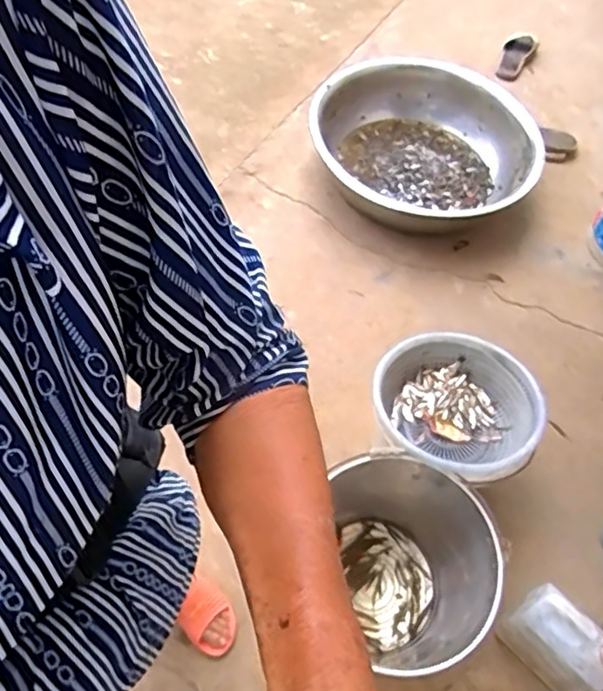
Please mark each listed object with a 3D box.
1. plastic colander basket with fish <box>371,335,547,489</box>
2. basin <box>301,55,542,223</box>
[{"bbox_3d":[0.304,0.122,1.132,0.277,0.137,0.309,-5,60,-7],"label":"plastic colander basket with fish"},{"bbox_3d":[0.344,-0.601,1.734,0.637,0.185,0.591,3,59,-4],"label":"basin"}]

